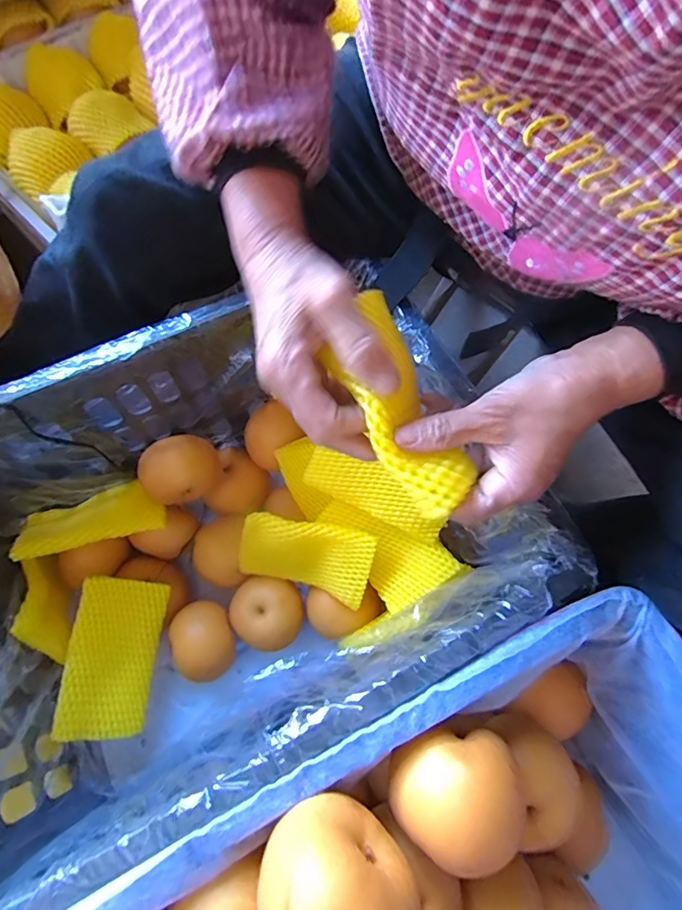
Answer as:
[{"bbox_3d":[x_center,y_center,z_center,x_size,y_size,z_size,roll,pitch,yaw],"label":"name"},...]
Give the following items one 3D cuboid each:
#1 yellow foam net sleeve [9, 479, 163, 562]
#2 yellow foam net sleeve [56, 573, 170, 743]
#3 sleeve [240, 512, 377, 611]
[{"bbox_3d":[-0.275,0.072,0.522,0.144,0.025,0.076,-14,39,-18],"label":"yellow foam net sleeve"},{"bbox_3d":[-0.232,0.204,0.480,0.084,0.012,0.148,15,70,-31],"label":"yellow foam net sleeve"},{"bbox_3d":[-0.039,0.113,0.504,0.140,0.085,0.031,8,28,5],"label":"sleeve"}]

